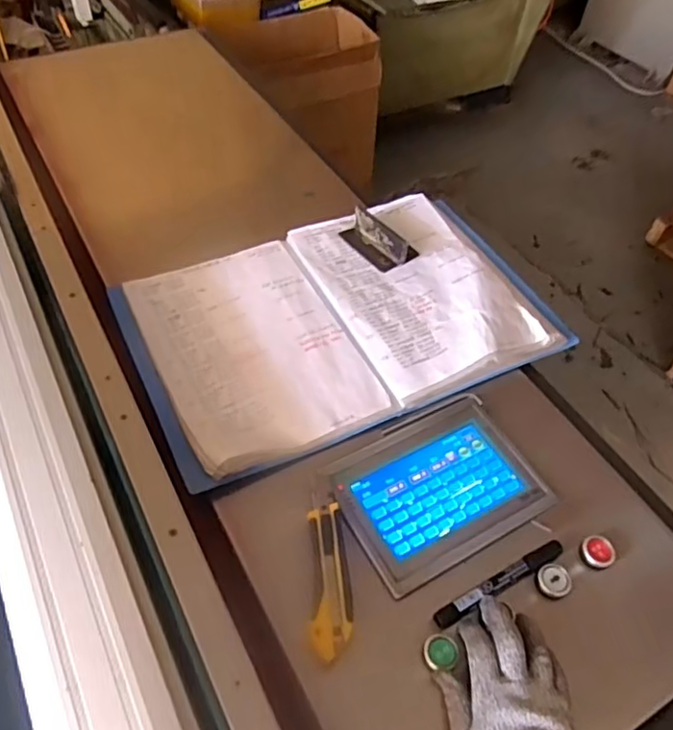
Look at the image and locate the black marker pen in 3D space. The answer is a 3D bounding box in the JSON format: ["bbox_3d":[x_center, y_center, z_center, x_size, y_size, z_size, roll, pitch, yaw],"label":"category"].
[{"bbox_3d":[0.145,0.191,0.542,0.136,0.012,0.015,-24,56,-18],"label":"black marker pen"}]

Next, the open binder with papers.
[{"bbox_3d":[0.008,-0.066,0.737,0.477,0.028,0.307,-20,55,-18],"label":"open binder with papers"}]

